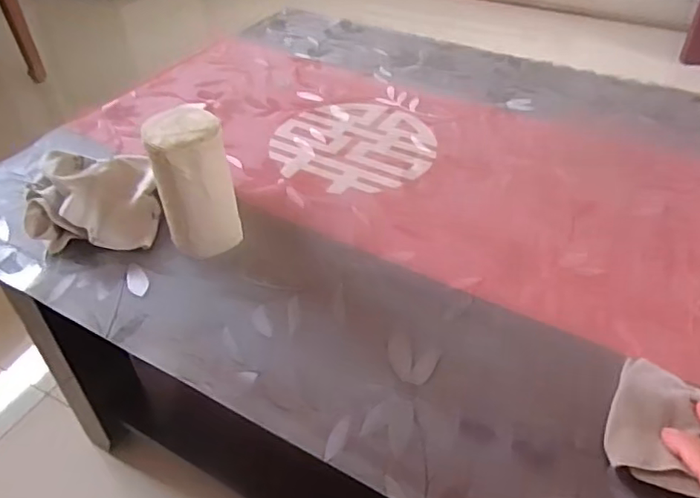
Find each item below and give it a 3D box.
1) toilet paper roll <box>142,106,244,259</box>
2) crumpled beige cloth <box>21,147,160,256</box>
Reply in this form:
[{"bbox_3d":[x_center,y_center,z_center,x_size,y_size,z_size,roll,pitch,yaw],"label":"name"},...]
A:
[{"bbox_3d":[-0.141,-0.059,0.541,0.066,0.123,0.065,0,41,0],"label":"toilet paper roll"},{"bbox_3d":[-0.255,-0.050,0.586,0.118,0.063,0.100,-13,42,-15],"label":"crumpled beige cloth"}]

